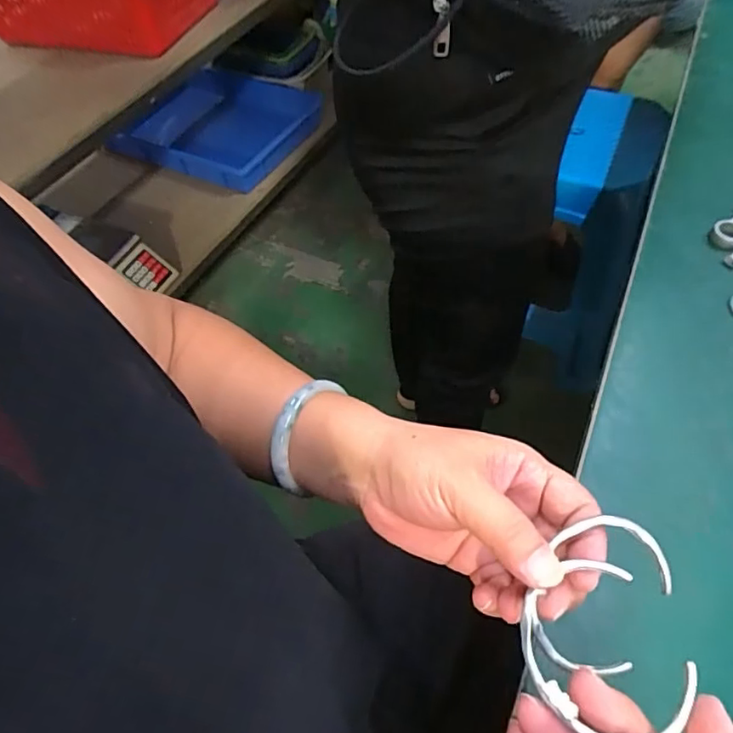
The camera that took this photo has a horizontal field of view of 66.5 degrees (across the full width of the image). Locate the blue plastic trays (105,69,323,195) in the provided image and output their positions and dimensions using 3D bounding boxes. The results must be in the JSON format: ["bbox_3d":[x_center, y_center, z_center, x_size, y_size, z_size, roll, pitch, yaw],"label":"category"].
[{"bbox_3d":[-0.366,-0.632,1.462,0.472,0.084,0.365,20,59,18],"label":"blue plastic trays"}]

